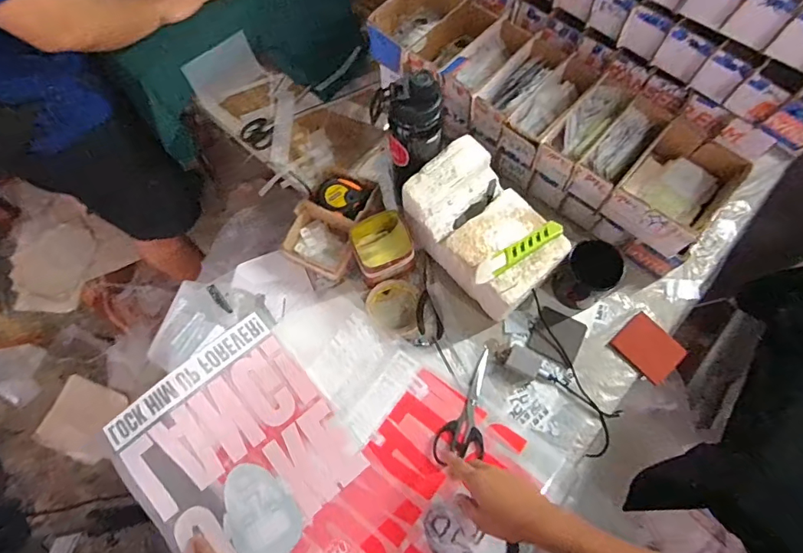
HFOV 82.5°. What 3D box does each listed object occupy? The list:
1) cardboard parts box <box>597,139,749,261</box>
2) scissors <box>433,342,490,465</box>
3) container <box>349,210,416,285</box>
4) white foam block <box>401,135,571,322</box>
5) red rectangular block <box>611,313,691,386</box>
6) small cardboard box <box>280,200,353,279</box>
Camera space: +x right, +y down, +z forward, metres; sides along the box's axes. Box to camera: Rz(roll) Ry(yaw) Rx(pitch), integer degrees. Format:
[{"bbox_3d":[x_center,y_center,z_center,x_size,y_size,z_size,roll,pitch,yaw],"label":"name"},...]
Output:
[{"bbox_3d":[0.402,-0.127,0.676,0.116,0.074,0.153,41,76,16],"label":"cardboard parts box"},{"bbox_3d":[0.107,0.193,0.694,0.069,0.014,0.177,20,67,9],"label":"scissors"},{"bbox_3d":[-0.030,-0.045,0.751,0.093,0.061,0.098,-18,70,-5],"label":"container"},{"bbox_3d":[0.123,-0.066,0.711,0.149,0.143,0.234,-39,73,-12],"label":"white foam block"},{"bbox_3d":[0.384,0.110,0.709,0.075,0.009,0.089,-39,73,-12],"label":"red rectangular block"},{"bbox_3d":[-0.131,-0.060,0.761,0.123,0.056,0.098,26,72,11],"label":"small cardboard box"}]

